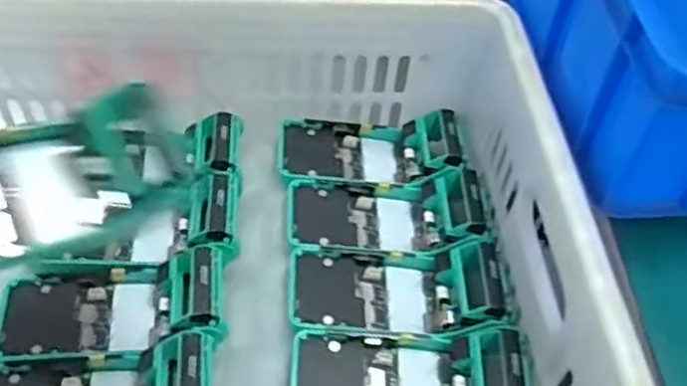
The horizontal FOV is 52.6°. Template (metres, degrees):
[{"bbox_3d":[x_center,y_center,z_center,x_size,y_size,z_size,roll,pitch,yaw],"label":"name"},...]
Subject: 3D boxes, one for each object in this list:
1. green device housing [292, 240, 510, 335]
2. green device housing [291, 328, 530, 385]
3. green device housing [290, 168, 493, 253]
[{"bbox_3d":[0.040,0.075,0.544,0.162,0.043,0.076,3,51,-3],"label":"green device housing"},{"bbox_3d":[0.045,0.130,0.493,0.159,0.043,0.071,3,51,-3],"label":"green device housing"},{"bbox_3d":[0.035,0.017,0.592,0.161,0.045,0.078,1,51,-4],"label":"green device housing"}]

